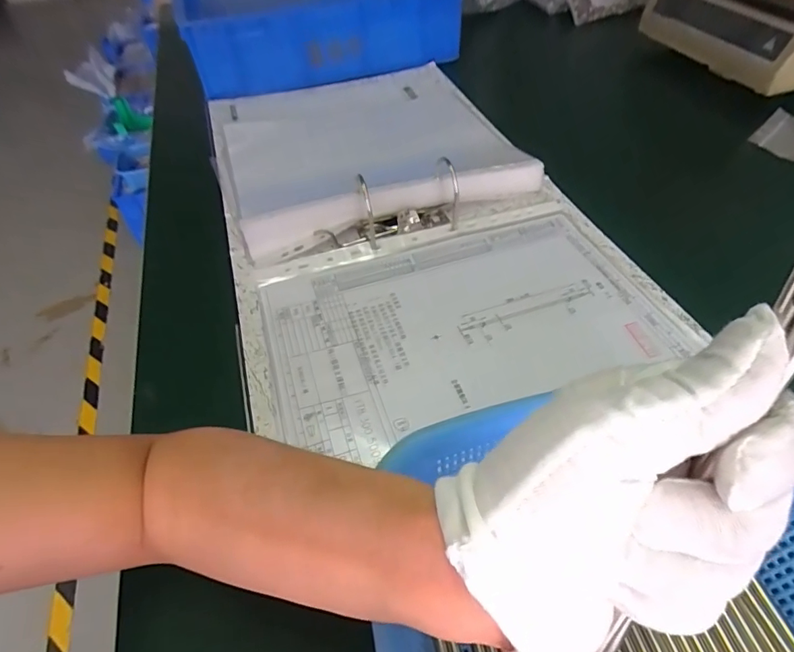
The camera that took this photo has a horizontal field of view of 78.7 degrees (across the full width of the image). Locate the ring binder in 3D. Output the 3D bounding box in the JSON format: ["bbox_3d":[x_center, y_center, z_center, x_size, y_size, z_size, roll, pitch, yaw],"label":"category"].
[{"bbox_3d":[-0.014,-0.144,0.508,0.340,0.050,0.541,-17,50,-11],"label":"ring binder"}]

